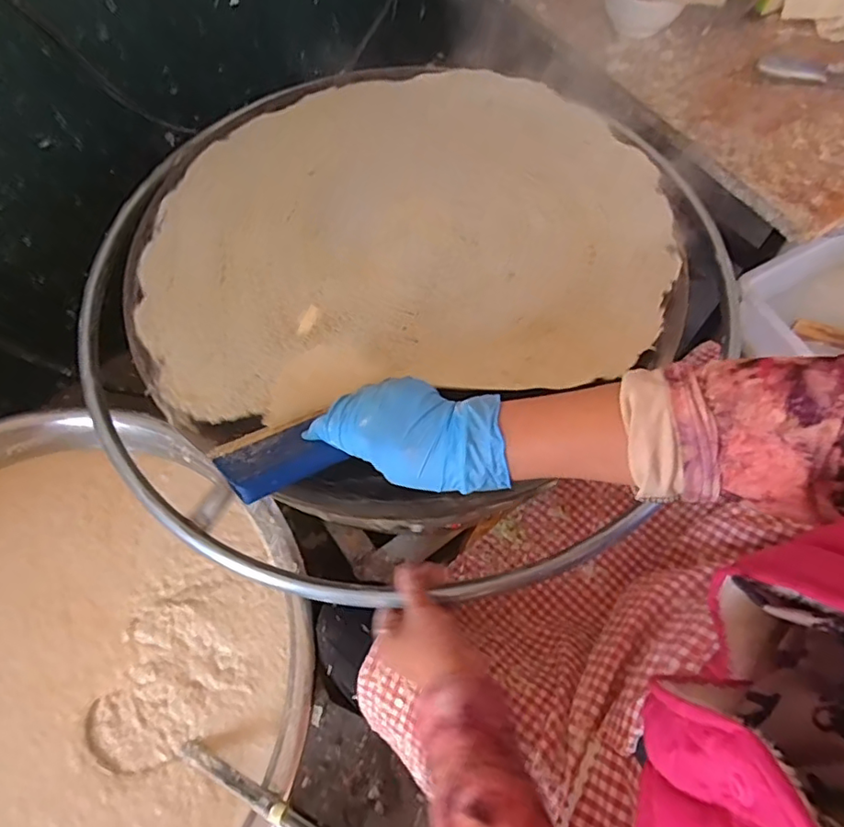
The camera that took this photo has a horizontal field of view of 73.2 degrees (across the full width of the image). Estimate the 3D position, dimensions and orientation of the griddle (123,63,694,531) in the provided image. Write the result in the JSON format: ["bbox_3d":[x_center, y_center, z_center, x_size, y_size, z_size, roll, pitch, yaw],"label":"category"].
[{"bbox_3d":[-0.030,-0.183,0.598,0.544,0.050,0.551,0,64,0],"label":"griddle"}]

